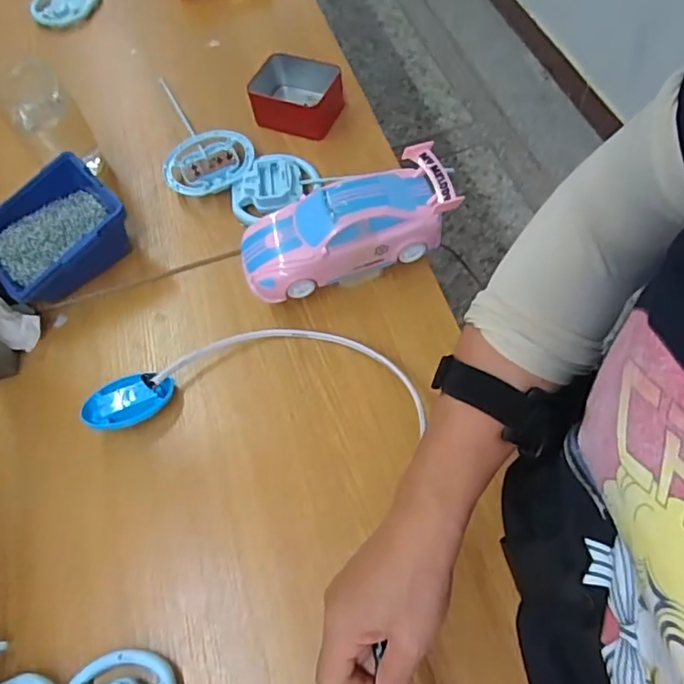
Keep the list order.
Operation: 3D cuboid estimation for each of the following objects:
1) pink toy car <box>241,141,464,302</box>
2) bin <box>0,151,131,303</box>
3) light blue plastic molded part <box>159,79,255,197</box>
[{"bbox_3d":[0.004,-0.108,0.541,0.204,0.078,0.081,-23,65,4],"label":"pink toy car"},{"bbox_3d":[-0.297,-0.113,0.593,0.138,0.062,0.119,-43,68,-14],"label":"bin"},{"bbox_3d":[-0.166,-0.250,0.677,0.101,0.028,0.199,-15,61,-3],"label":"light blue plastic molded part"}]

